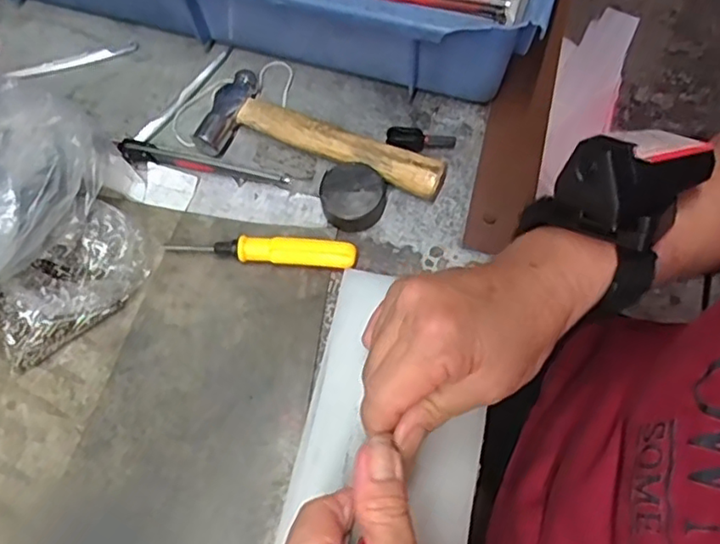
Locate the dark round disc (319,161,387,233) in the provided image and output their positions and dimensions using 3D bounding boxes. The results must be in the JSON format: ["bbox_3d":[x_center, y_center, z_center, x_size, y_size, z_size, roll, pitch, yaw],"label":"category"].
[{"bbox_3d":[-0.004,-0.047,0.383,0.038,0.022,0.036,0,68,1],"label":"dark round disc"}]

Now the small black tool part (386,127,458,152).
[{"bbox_3d":[0.039,-0.083,0.402,0.044,0.011,0.016,7,68,4],"label":"small black tool part"}]

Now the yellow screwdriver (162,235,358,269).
[{"bbox_3d":[-0.059,-0.013,0.372,0.113,0.016,0.016,4,68,3],"label":"yellow screwdriver"}]

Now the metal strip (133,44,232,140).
[{"bbox_3d":[-0.118,-0.121,0.426,0.010,0.004,0.091,35,73,14],"label":"metal strip"}]

